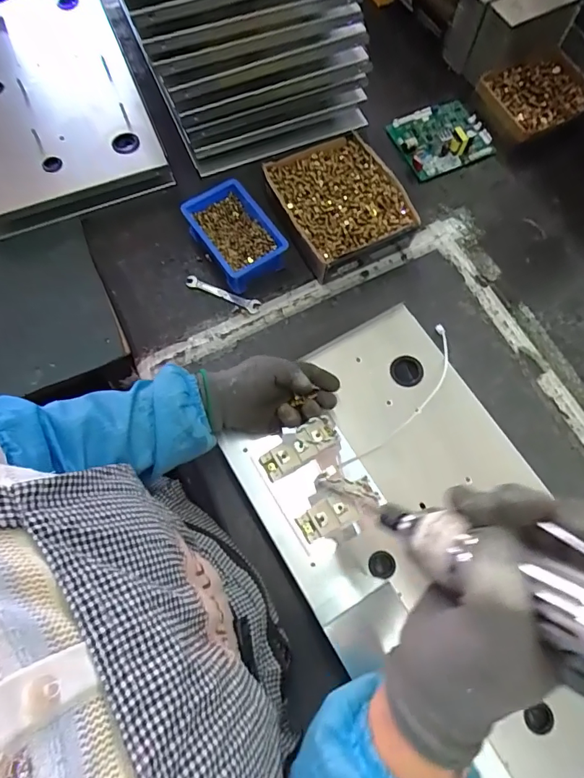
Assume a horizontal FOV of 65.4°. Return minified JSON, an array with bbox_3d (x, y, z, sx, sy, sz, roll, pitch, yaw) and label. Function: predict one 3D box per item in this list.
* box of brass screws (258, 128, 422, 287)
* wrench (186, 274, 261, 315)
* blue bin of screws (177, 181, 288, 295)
[{"bbox_3d":[0.077,-0.285,0.707,0.188,0.053,0.203,-23,72,-8],"label":"box of brass screws"},{"bbox_3d":[-0.105,-0.145,0.683,0.120,0.008,0.021,24,72,8],"label":"wrench"},{"bbox_3d":[-0.084,-0.230,0.680,0.102,0.048,0.151,-33,74,-11],"label":"blue bin of screws"}]

